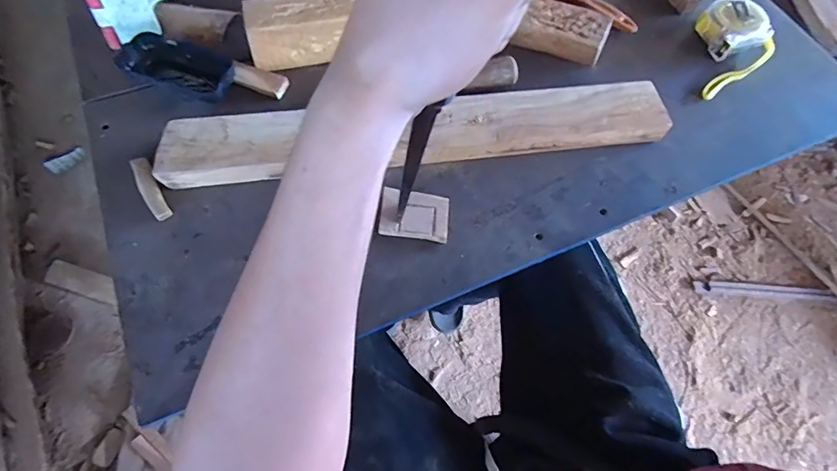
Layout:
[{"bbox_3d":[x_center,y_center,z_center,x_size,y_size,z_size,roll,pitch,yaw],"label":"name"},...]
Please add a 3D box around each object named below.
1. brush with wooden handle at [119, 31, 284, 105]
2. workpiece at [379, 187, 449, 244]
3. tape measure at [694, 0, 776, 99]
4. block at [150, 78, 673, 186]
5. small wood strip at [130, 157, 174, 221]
[{"bbox_3d":[-0.213,-0.165,0.454,0.157,0.028,0.062,20,64,7],"label":"brush with wooden handle"},{"bbox_3d":[-0.003,-0.019,0.404,0.060,0.005,0.047,7,63,0],"label":"workpiece"},{"bbox_3d":[0.344,-0.219,0.507,0.118,0.035,0.087,-30,68,-16],"label":"tape measure"},{"bbox_3d":[0.005,-0.104,0.432,0.473,0.024,0.077,-8,64,-7],"label":"block"},{"bbox_3d":[-0.240,-0.042,0.403,0.015,0.005,0.070,-29,68,-16],"label":"small wood strip"}]

